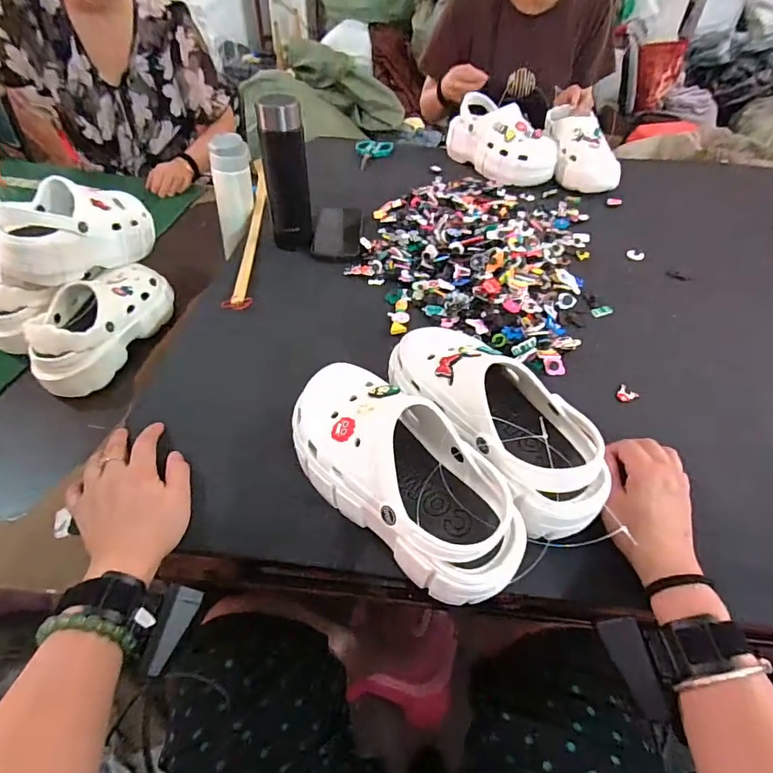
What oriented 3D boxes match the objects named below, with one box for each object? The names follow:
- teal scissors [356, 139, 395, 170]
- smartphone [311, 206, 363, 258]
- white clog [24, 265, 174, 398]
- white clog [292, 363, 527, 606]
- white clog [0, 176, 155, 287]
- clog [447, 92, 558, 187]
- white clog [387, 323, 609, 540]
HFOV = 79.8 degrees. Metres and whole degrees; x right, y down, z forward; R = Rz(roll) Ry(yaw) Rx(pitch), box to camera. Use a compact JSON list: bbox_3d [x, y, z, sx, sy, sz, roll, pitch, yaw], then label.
[{"bbox_3d":[-0.026,-0.518,1.024,0.085,0.017,0.145,0,47,-1],"label":"teal scissors"},{"bbox_3d":[-0.083,-0.269,0.800,0.080,0.013,0.172,2,47,0],"label":"smartphone"},{"bbox_3d":[-0.432,-0.105,0.705,0.106,0.088,0.259,15,48,12],"label":"white clog"},{"bbox_3d":[0.010,0.067,0.401,0.108,0.091,0.241,-34,56,-28],"label":"white clog"},{"bbox_3d":[-0.475,-0.237,0.721,0.096,0.127,0.235,21,50,17],"label":"white clog"},{"bbox_3d":[0.236,-0.498,0.944,0.099,0.113,0.236,-25,53,-23],"label":"clog"},{"bbox_3d":[0.103,0.015,0.438,0.100,0.079,0.248,-28,57,-25],"label":"white clog"}]

